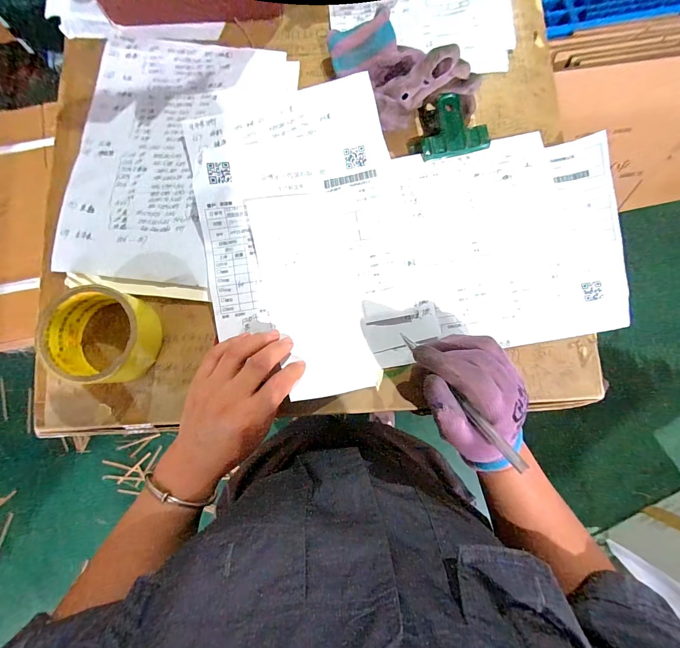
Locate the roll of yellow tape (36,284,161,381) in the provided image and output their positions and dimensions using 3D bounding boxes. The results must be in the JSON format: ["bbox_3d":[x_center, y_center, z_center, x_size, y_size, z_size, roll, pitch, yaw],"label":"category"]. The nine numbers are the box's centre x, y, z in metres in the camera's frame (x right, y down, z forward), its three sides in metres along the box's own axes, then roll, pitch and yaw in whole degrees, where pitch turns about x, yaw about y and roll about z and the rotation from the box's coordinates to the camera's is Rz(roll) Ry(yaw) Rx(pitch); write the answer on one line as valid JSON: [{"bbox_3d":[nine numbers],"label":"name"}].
[{"bbox_3d":[-0.227,0.012,0.315,0.085,0.048,0.092,0,81,1],"label":"roll of yellow tape"}]

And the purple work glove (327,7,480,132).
[{"bbox_3d":[0.060,-0.275,0.351,0.176,0.060,0.092,42,84,7],"label":"purple work glove"}]

